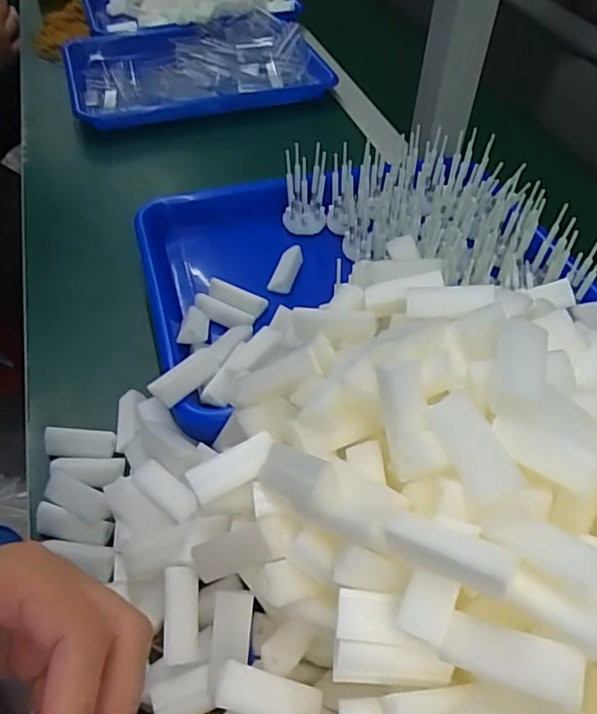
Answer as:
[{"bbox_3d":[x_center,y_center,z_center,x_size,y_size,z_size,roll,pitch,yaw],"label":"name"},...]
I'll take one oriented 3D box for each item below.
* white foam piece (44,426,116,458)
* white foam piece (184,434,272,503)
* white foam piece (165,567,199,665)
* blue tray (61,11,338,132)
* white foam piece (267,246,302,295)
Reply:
[{"bbox_3d":[-0.150,0.058,0.383,0.047,0.011,0.015,3,49,1],"label":"white foam piece"},{"bbox_3d":[-0.031,0.052,0.269,0.043,0.009,0.018,-25,54,-21],"label":"white foam piece"},{"bbox_3d":[-0.061,0.133,0.293,0.016,0.009,0.048,0,89,-2],"label":"white foam piece"},{"bbox_3d":[-0.142,-0.402,0.761,0.330,0.039,0.251,-12,50,-12],"label":"blue tray"},{"bbox_3d":[-0.009,-0.072,0.461,0.019,0.011,0.047,12,50,8],"label":"white foam piece"}]

